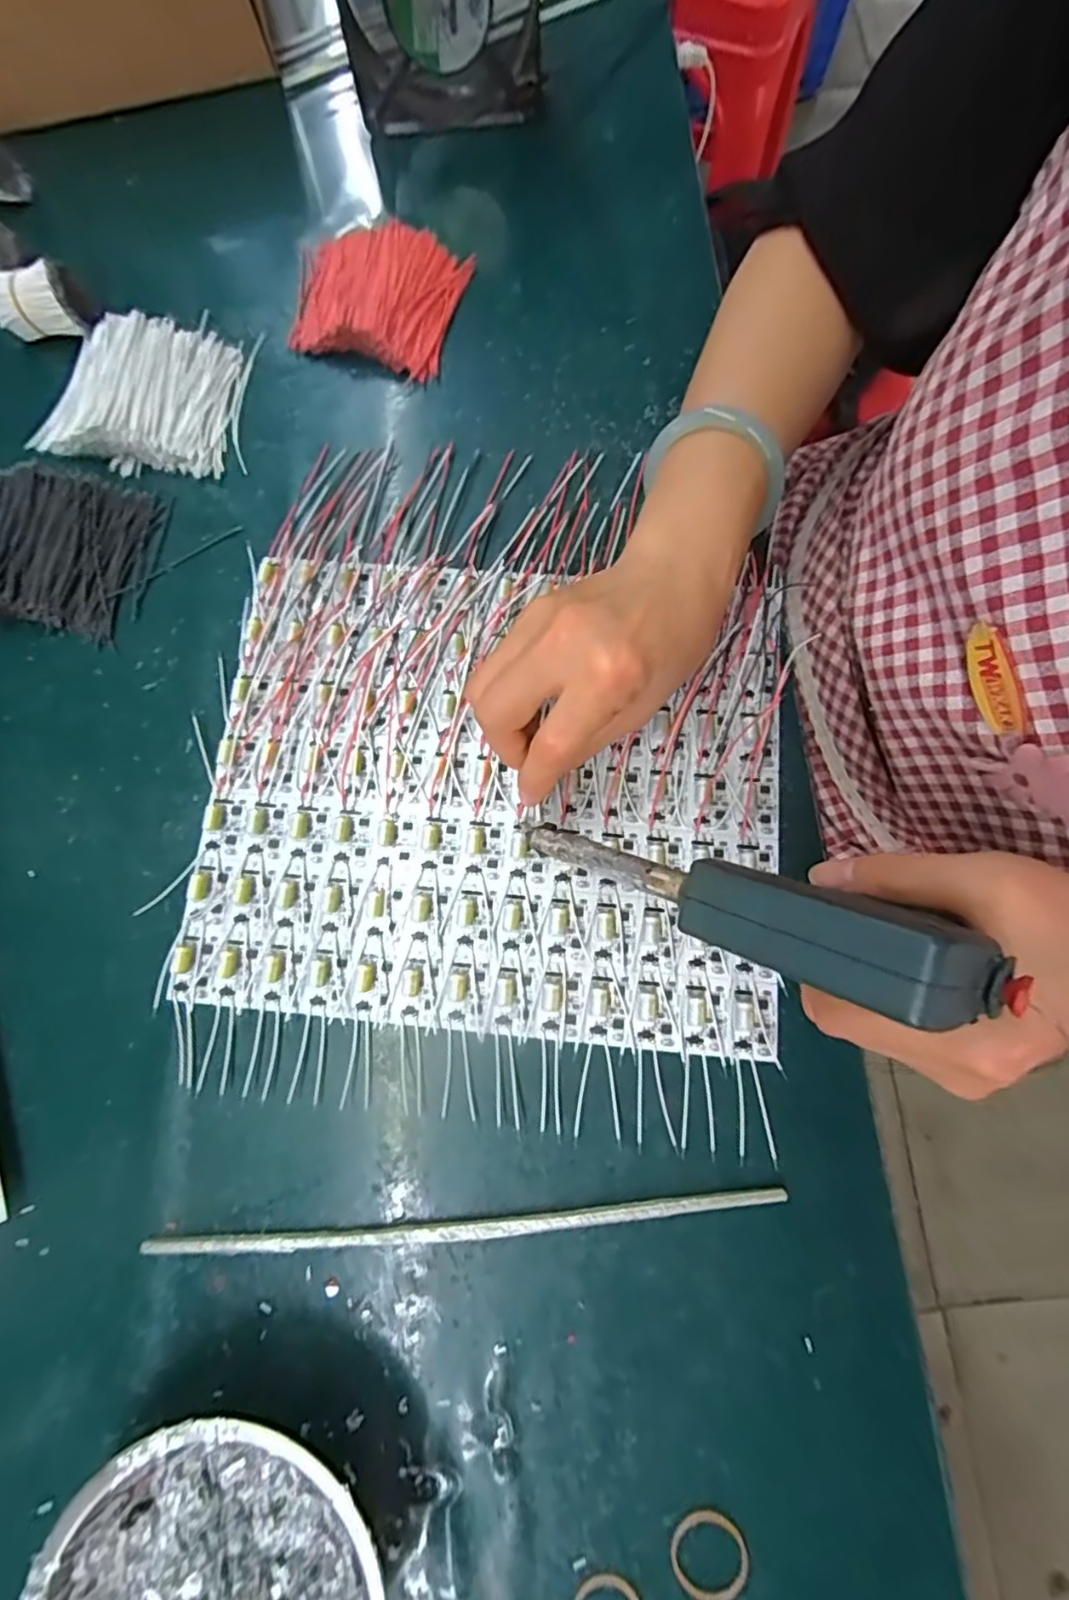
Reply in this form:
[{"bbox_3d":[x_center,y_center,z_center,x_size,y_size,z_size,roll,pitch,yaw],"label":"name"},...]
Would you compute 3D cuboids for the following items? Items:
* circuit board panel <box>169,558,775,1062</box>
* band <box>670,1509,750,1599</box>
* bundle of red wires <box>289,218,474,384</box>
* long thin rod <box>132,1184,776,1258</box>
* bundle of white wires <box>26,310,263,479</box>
[{"bbox_3d":[-0.023,-0.008,0.310,0.281,0.010,0.238,5,77,2],"label":"circuit board panel"},{"bbox_3d":[0.070,0.303,0.241,0.030,0.005,0.027,2,77,1],"label":"band"},{"bbox_3d":[-0.103,-0.315,0.378,0.107,0.016,0.091,13,78,4],"label":"bundle of red wires"},{"bbox_3d":[-0.030,0.189,0.267,0.276,0.006,0.012,-5,77,0],"label":"long thin rod"},{"bbox_3d":[-0.239,-0.246,0.365,0.122,0.019,0.098,1,77,1],"label":"bundle of white wires"}]

